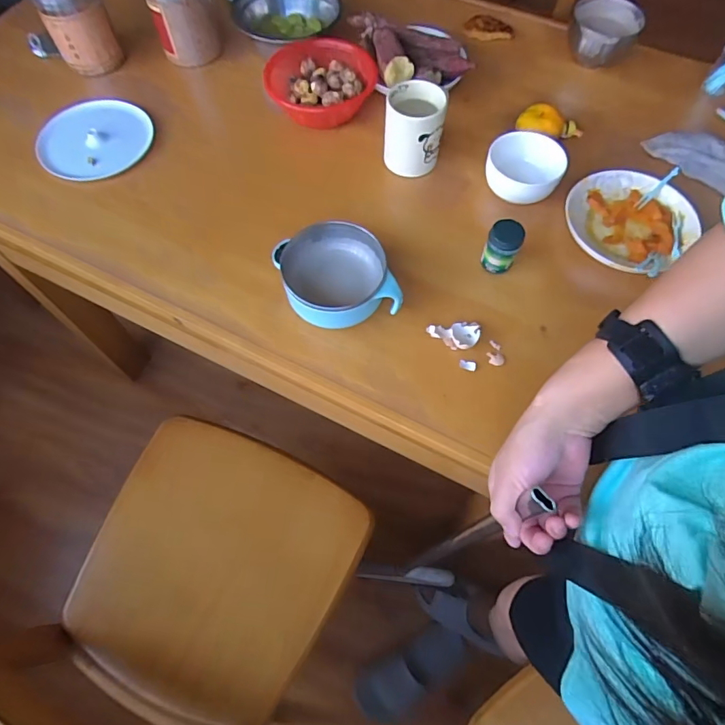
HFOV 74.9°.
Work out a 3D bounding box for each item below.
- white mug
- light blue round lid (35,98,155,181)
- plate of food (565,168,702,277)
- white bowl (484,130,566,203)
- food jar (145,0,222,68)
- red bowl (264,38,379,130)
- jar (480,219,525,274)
[{"bbox_3d":[0.073,-0.341,0.697,0.090,0.109,0.087,5,66,2],"label":"white mug"},{"bbox_3d":[-0.413,-0.345,0.728,0.158,0.014,0.158,0,66,-1],"label":"light blue round lid"},{"bbox_3d":[0.372,-0.190,0.657,0.168,0.033,0.167,0,66,-1],"label":"plate of food"},{"bbox_3d":[0.230,-0.273,0.689,0.103,0.066,0.104,0,66,-1],"label":"white bowl"},{"bbox_3d":[-0.295,-0.581,0.785,0.083,0.124,0.104,27,68,11],"label":"food jar"},{"bbox_3d":[-0.065,-0.446,0.766,0.172,0.052,0.164,0,66,-1],"label":"red bowl"},{"bbox_3d":[0.180,-0.147,0.618,0.041,0.071,0.042,0,66,-1],"label":"jar"}]

